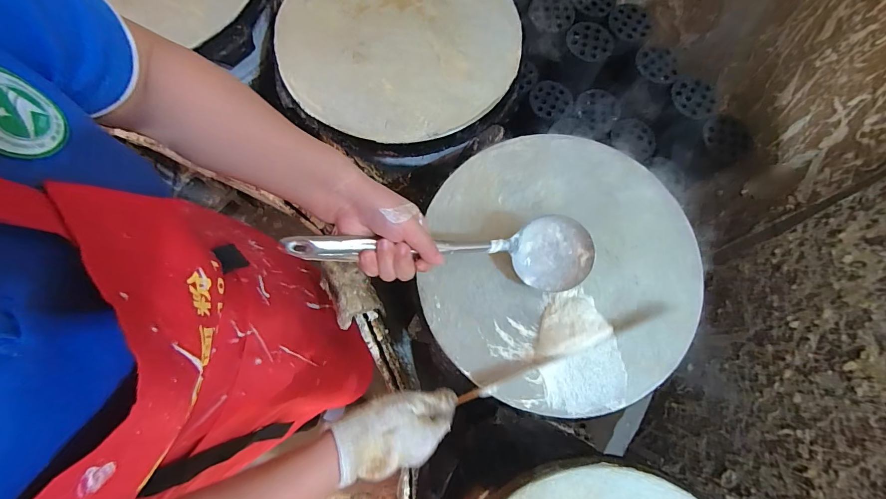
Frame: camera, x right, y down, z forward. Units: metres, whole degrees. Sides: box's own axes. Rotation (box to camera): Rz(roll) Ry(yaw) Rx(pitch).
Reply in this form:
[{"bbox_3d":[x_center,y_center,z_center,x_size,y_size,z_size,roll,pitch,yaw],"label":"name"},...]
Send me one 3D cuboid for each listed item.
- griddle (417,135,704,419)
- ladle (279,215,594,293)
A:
[{"bbox_3d":[0.157,0.018,0.501,0.352,0.036,0.366,6,76,1],"label":"griddle"},{"bbox_3d":[0.015,0.000,0.402,0.338,0.075,0.079,4,74,-27],"label":"ladle"}]

